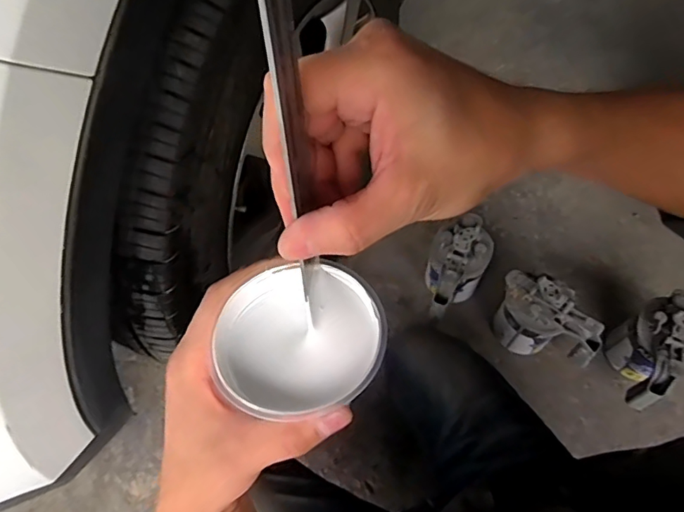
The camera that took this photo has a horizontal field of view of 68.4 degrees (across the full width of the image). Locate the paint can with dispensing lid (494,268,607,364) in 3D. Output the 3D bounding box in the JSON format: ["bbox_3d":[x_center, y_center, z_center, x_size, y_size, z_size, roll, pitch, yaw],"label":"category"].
[{"bbox_3d":[0.364,0.119,0.907,0.181,0.183,0.091,25,66,13],"label":"paint can with dispensing lid"}]

